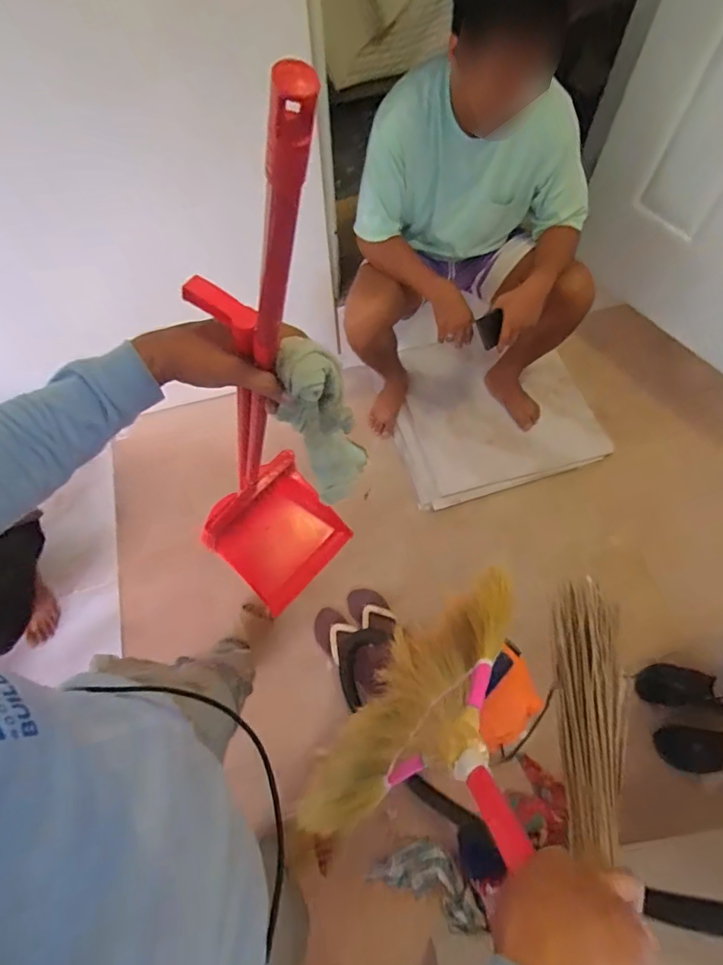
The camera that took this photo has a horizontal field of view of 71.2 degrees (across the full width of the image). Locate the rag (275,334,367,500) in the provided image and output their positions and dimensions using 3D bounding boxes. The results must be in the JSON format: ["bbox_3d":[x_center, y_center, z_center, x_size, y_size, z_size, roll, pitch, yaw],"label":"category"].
[{"bbox_3d":[-0.036,-0.053,0.528,0.069,0.224,0.047,-27,60,-7],"label":"rag"}]

